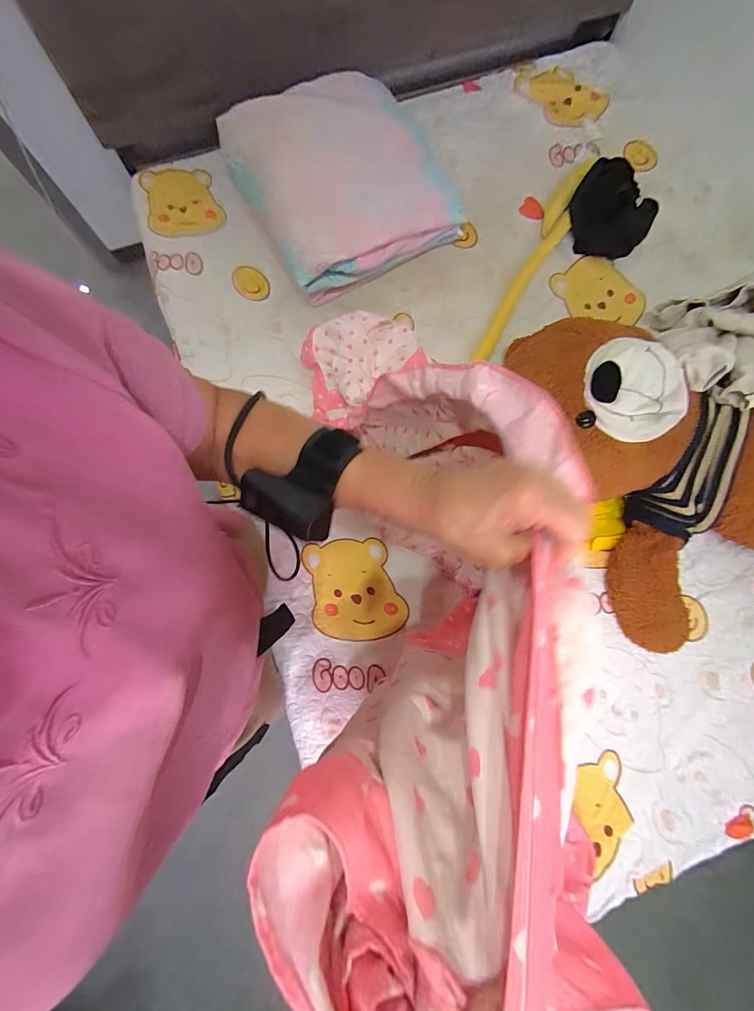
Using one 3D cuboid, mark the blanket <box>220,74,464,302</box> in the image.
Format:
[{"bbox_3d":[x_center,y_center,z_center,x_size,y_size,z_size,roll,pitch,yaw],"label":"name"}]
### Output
[{"bbox_3d":[-0.083,-0.822,0.923,0.458,0.198,0.471,-28,81,-5],"label":"blanket"}]

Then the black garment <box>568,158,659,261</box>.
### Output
[{"bbox_3d":[0.612,-0.801,1.008,0.208,0.041,0.261,-25,77,11],"label":"black garment"}]

